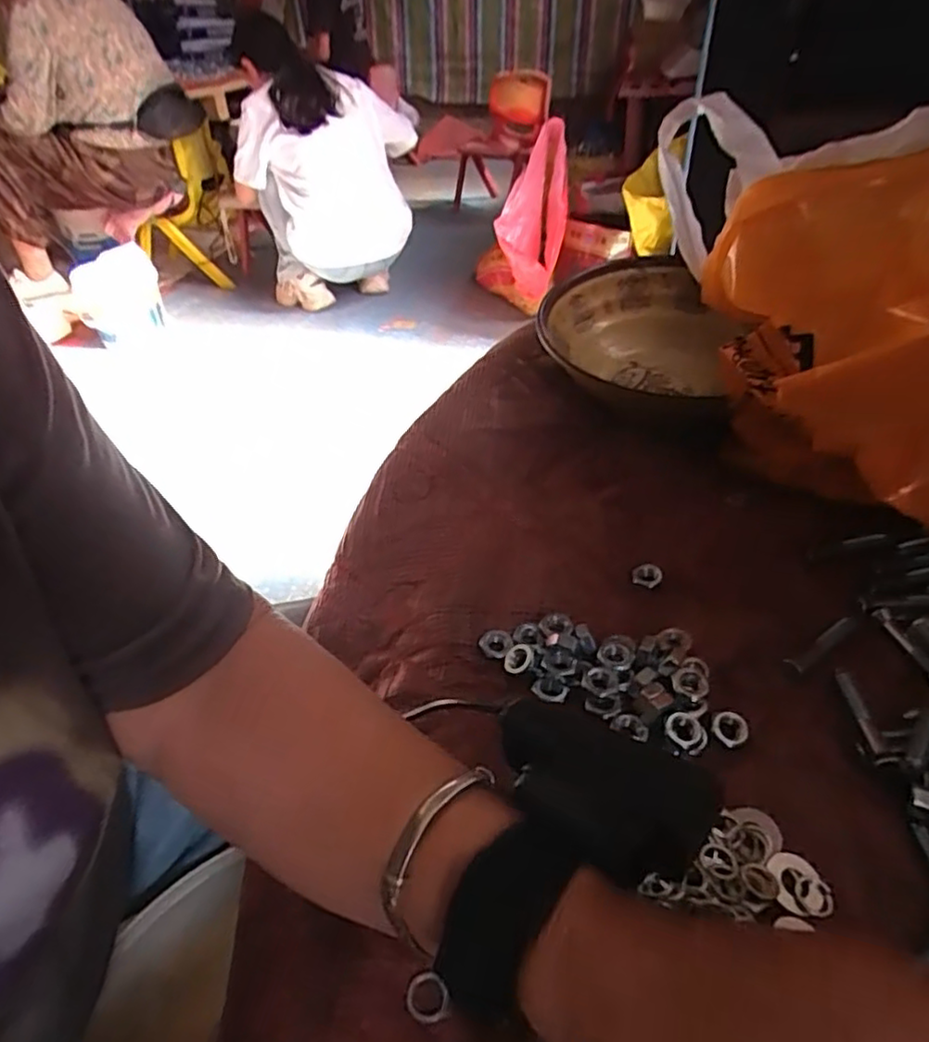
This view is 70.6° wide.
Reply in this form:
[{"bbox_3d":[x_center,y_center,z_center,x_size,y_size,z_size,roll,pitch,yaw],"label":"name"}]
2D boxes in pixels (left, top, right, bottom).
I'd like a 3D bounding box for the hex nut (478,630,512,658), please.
[{"bbox_3d":[0.015,0.062,0.331,0.015,0.006,0.015,13,41,17],"label":"hex nut"}]

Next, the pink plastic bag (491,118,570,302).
[{"bbox_3d":[0.192,-0.808,1.746,0.161,0.234,0.397,10,83,13],"label":"pink plastic bag"}]

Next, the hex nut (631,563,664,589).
[{"bbox_3d":[0.101,0.029,0.363,0.016,0.004,0.016,10,41,14],"label":"hex nut"}]

